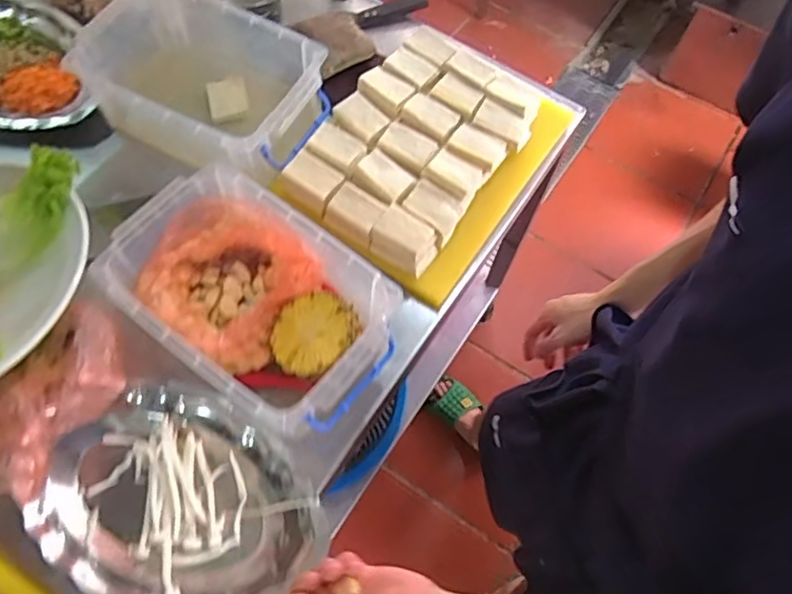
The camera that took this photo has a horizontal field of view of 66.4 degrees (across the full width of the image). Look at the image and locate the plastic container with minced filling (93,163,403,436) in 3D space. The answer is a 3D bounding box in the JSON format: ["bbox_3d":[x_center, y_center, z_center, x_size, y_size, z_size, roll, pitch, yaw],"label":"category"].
[{"bbox_3d":[-0.168,0.008,0.734,0.322,0.101,0.215,37,68,13],"label":"plastic container with minced filling"}]

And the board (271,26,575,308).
[{"bbox_3d":[0.054,-0.222,0.910,0.295,0.084,0.402,33,67,12],"label":"board"}]

